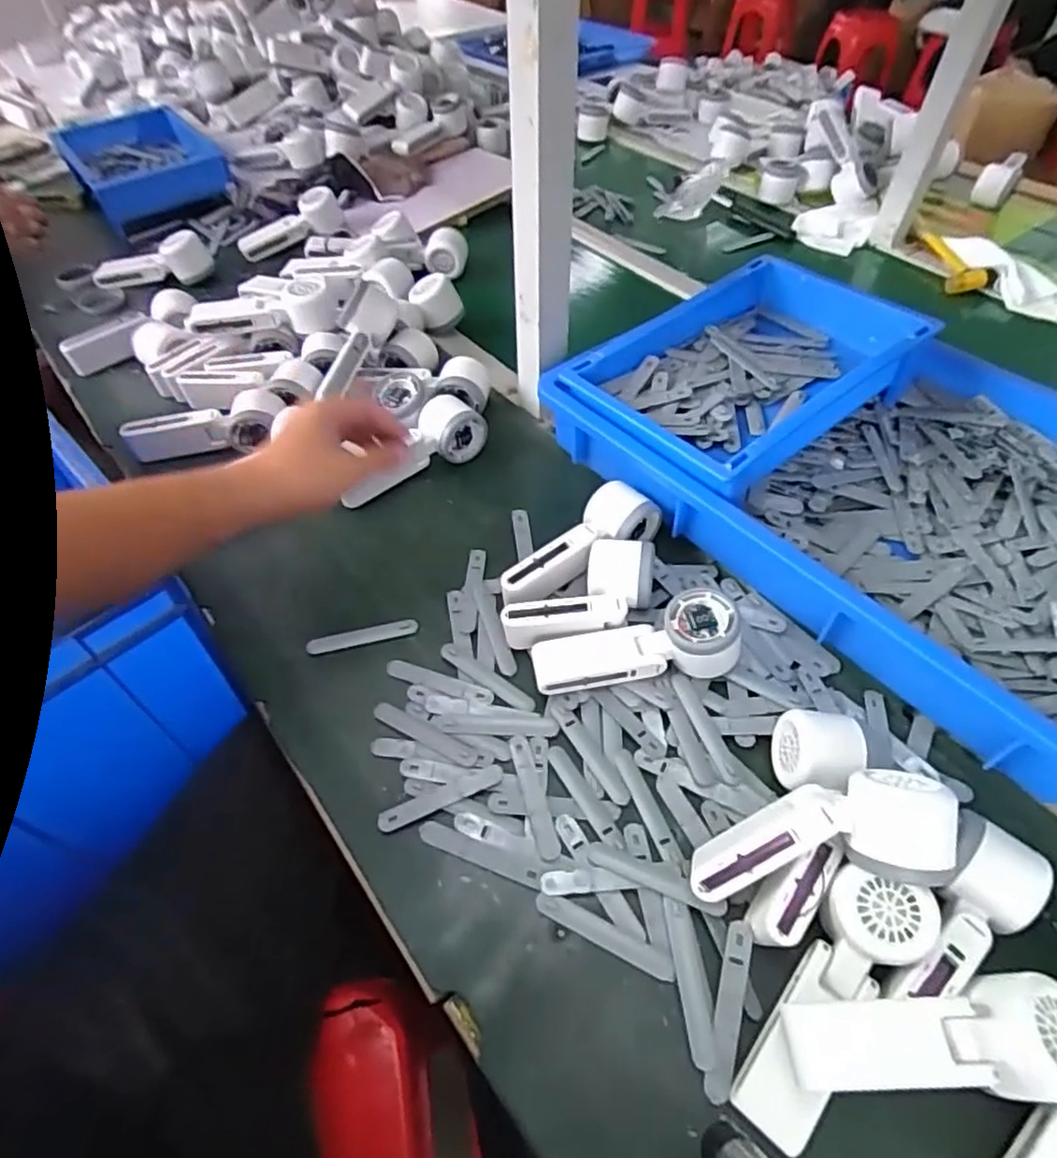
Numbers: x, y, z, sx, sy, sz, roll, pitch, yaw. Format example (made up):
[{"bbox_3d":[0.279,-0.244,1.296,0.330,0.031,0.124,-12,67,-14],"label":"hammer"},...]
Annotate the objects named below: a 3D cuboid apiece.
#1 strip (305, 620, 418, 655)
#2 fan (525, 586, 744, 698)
[{"bbox_3d":[-0.148,0.050,0.575,0.097,0.004,0.016,-10,53,-8],"label":"strip"},{"bbox_3d":[0.090,0.062,0.535,0.167,0.049,0.061,-14,50,6],"label":"fan"}]

